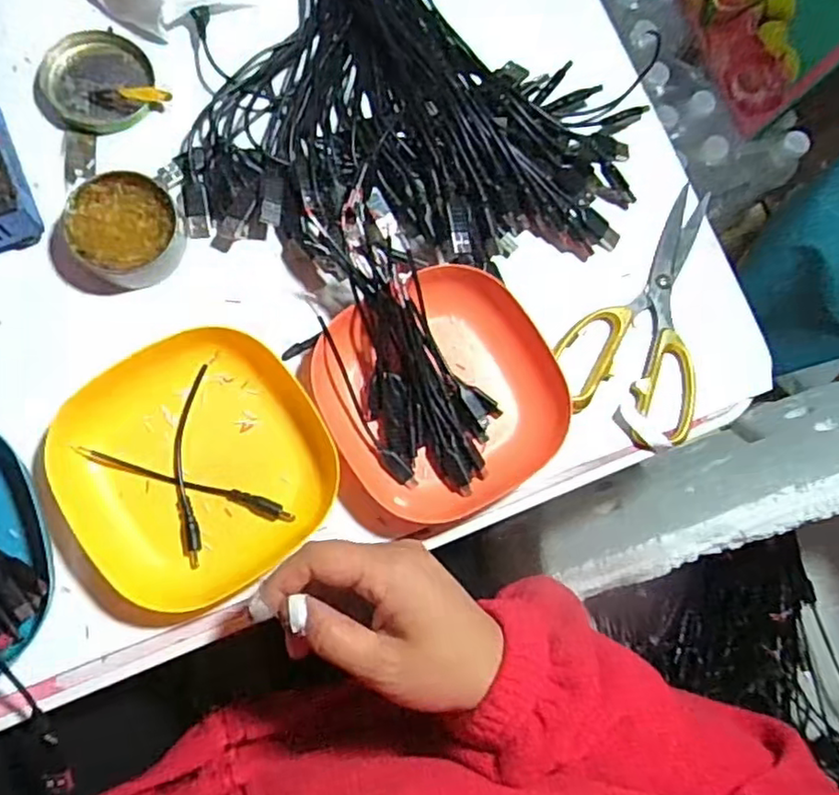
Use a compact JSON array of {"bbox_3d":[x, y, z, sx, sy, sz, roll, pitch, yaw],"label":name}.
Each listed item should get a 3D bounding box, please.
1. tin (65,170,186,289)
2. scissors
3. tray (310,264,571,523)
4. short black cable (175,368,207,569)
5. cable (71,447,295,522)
[{"bbox_3d":[-0.176,-0.102,0.399,0.059,0.028,0.069,-29,86,-11],"label":"tin"},{"bbox_3d":[0.168,-0.055,0.445,0.098,0.019,0.178,36,78,-1],"label":"scissors"},{"bbox_3d":[0.015,-0.003,0.402,0.134,0.028,0.138,-31,86,-11],"label":"tray"},{"bbox_3d":[-0.135,0.039,0.385,0.018,0.006,0.116,1,81,-8],"label":"short black cable"},{"bbox_3d":[-0.133,0.049,0.381,0.126,0.008,0.010,20,79,-4],"label":"cable"}]

